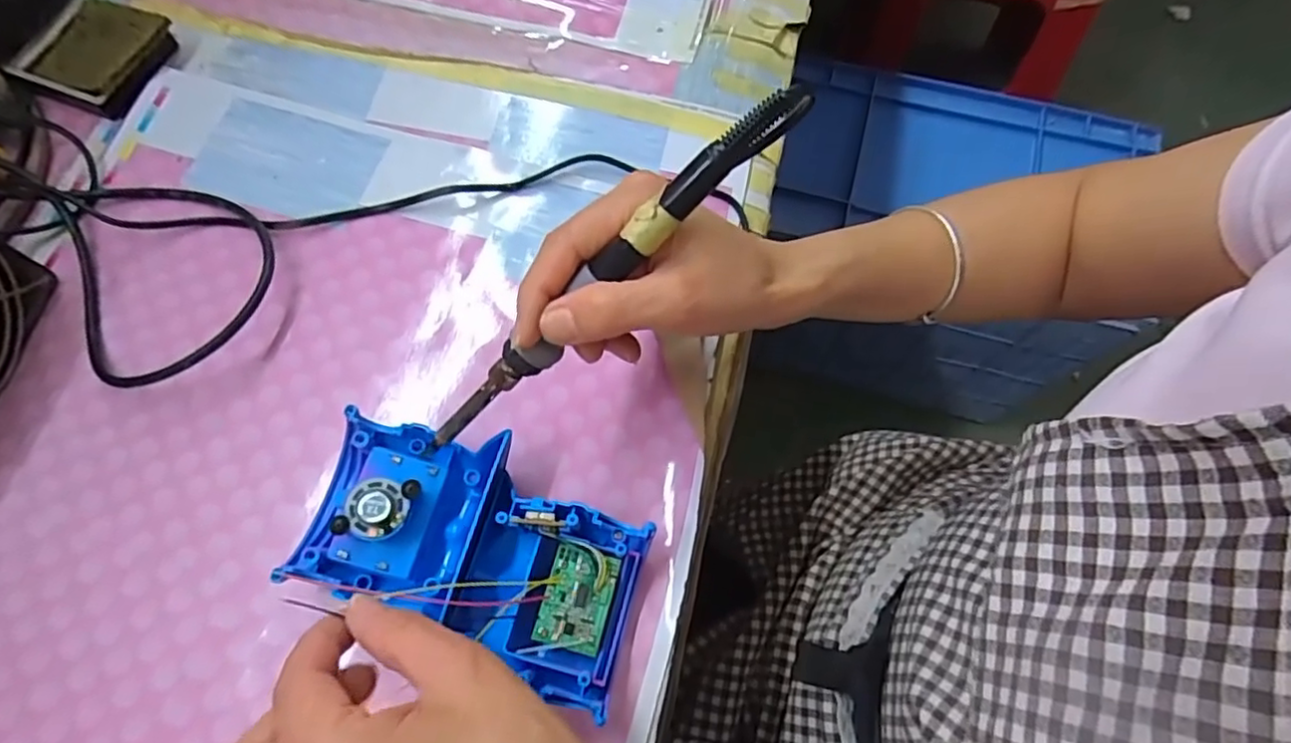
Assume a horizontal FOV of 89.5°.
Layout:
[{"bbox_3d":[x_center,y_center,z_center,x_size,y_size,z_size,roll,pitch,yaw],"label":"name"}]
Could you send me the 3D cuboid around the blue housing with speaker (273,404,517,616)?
[{"bbox_3d":[-0.113,0.064,0.301,0.077,0.033,0.080,14,70,3],"label":"blue housing with speaker"}]

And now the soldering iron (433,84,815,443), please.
[{"bbox_3d":[-0.019,-0.033,0.257,0.204,0.013,0.017,-42,73,20],"label":"soldering iron"}]

